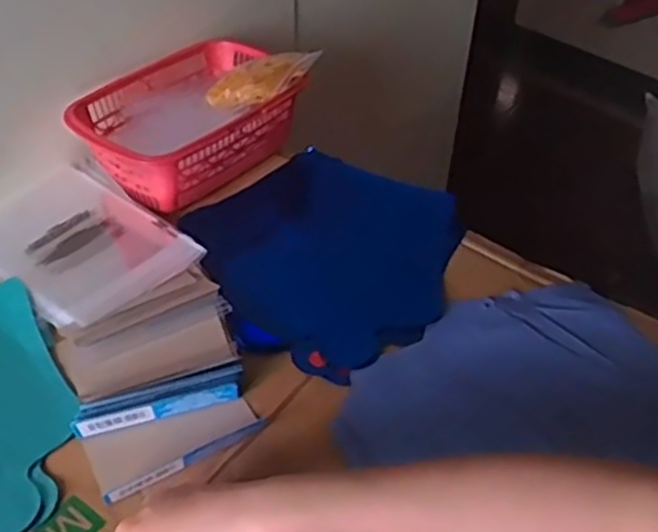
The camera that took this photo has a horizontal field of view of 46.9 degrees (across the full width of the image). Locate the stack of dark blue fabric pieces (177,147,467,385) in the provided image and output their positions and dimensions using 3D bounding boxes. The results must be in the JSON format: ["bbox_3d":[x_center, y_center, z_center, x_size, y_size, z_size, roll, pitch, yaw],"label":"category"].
[{"bbox_3d":[-0.002,-0.014,0.667,0.231,0.021,0.223,-35,54,-30],"label":"stack of dark blue fabric pieces"}]

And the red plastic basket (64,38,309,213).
[{"bbox_3d":[-0.134,-0.140,0.736,0.148,0.070,0.213,36,55,29],"label":"red plastic basket"}]

